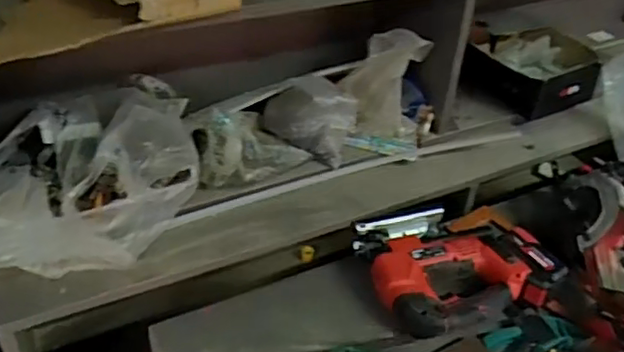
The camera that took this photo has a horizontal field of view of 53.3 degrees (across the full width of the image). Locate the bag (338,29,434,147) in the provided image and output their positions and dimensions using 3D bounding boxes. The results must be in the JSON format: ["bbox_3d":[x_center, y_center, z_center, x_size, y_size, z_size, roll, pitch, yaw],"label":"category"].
[{"bbox_3d":[0.134,-0.168,1.145,0.148,0.195,0.072,12,38,10],"label":"bag"}]

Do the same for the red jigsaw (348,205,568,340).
[{"bbox_3d":[0.237,0.144,1.015,0.281,0.065,0.211,-9,40,-17],"label":"red jigsaw"}]

